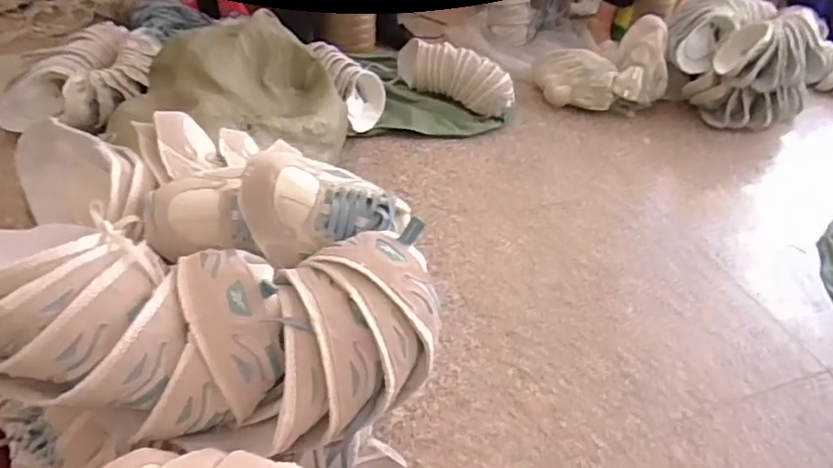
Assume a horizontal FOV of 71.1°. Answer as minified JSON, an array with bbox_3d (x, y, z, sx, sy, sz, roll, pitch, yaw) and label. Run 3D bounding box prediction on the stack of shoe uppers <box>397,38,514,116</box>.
[{"bbox_3d":[0.105,-0.497,1.753,0.421,0.124,0.144,26,46,22],"label":"stack of shoe uppers"}]

